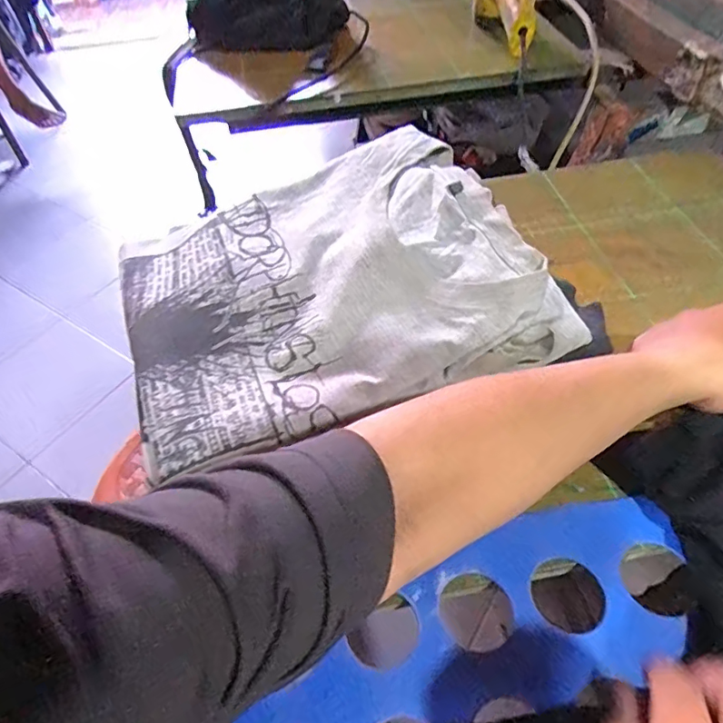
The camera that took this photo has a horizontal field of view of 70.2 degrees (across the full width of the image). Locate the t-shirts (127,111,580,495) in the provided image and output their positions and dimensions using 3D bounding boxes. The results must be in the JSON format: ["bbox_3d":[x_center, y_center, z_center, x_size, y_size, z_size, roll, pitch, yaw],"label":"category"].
[{"bbox_3d":[-0.023,-0.065,0.366,0.285,0.057,0.228,-17,52,-10],"label":"t-shirts"}]

